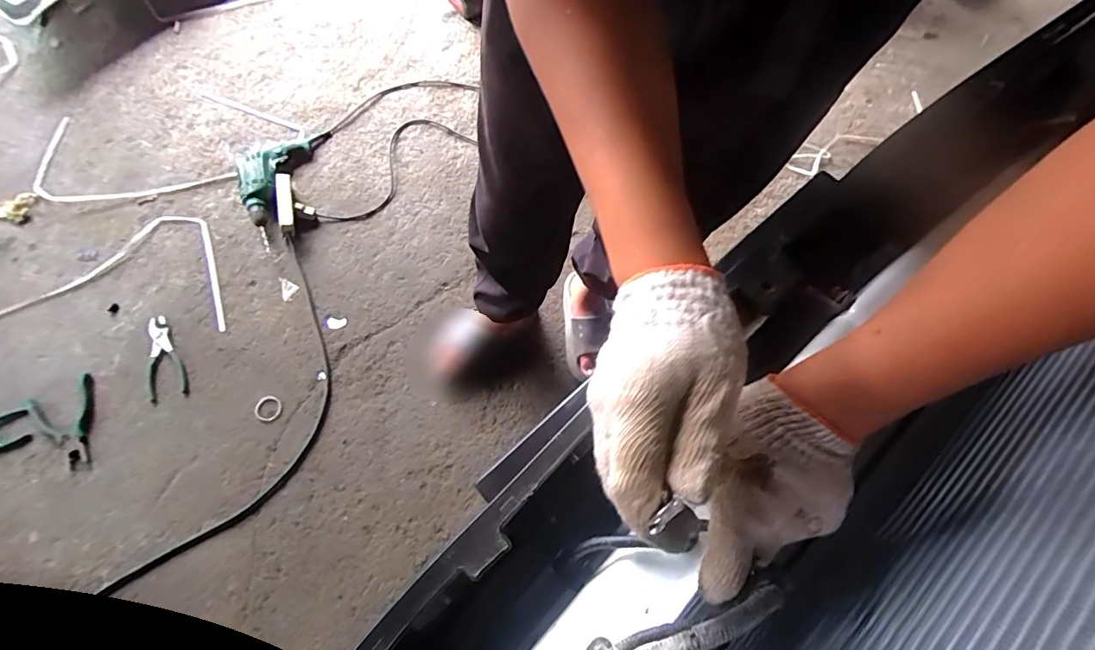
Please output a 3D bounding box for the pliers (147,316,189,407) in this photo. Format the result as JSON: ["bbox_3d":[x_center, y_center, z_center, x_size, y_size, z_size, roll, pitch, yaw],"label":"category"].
[{"bbox_3d":[-0.866,0.075,1.102,0.083,0.019,0.216,-20,72,-11],"label":"pliers"}]

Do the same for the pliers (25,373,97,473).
[{"bbox_3d":[-1.038,0.224,1.062,0.135,0.017,0.200,-25,73,-12],"label":"pliers"}]

